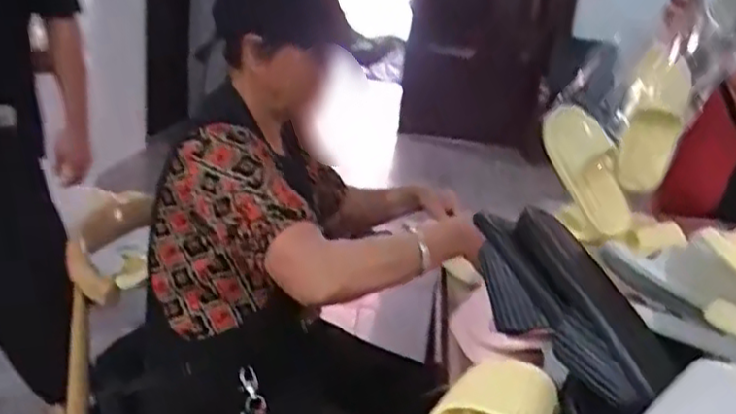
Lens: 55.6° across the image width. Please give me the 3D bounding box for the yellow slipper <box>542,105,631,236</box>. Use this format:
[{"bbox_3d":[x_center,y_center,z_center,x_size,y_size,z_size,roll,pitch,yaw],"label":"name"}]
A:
[{"bbox_3d":[0.419,-0.064,1.325,0.107,0.258,0.070,-25,7,23],"label":"yellow slipper"}]

